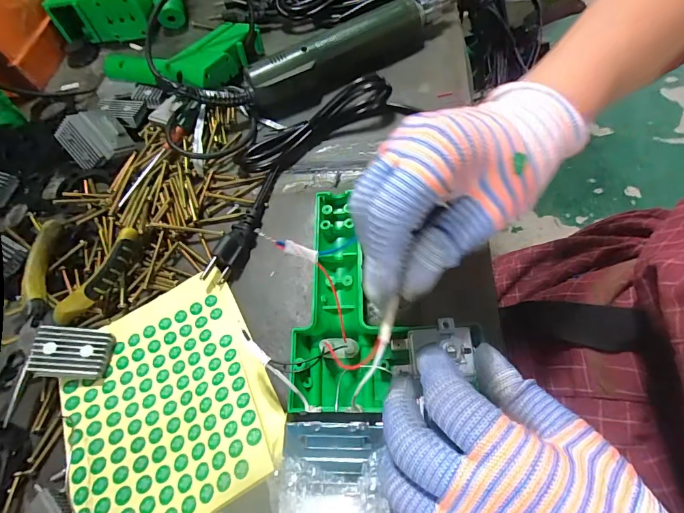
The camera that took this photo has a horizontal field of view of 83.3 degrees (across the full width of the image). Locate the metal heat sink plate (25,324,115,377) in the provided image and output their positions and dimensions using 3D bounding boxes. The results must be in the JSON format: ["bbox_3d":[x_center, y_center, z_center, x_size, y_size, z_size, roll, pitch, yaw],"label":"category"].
[{"bbox_3d":[-0.188,0.066,0.266,0.046,0.008,0.032,9,65,-15],"label":"metal heat sink plate"}]

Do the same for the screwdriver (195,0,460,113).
[{"bbox_3d":[-0.003,-0.201,0.379,0.275,0.035,0.051,-22,62,-3],"label":"screwdriver"}]

